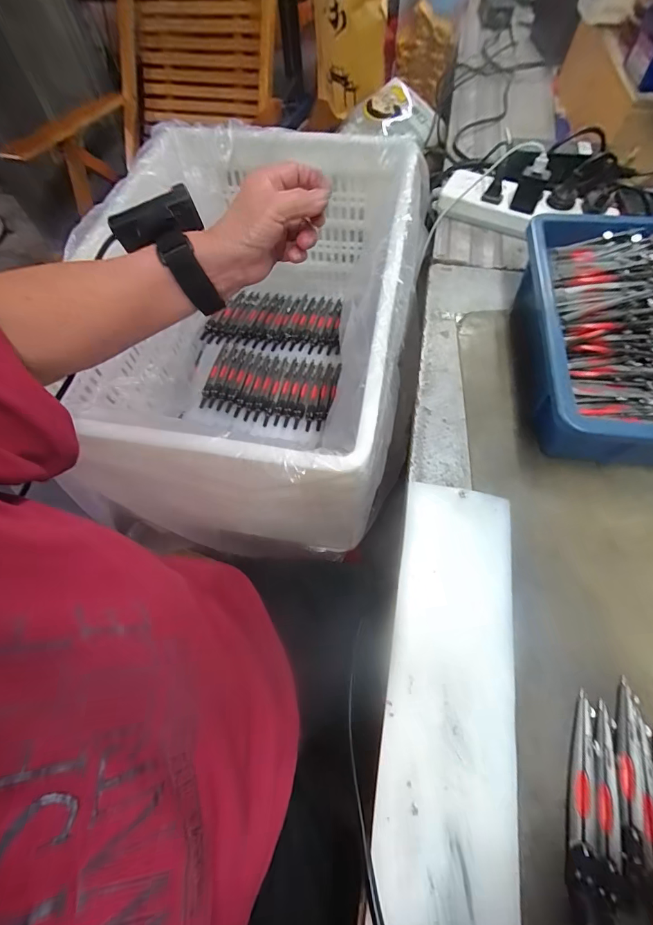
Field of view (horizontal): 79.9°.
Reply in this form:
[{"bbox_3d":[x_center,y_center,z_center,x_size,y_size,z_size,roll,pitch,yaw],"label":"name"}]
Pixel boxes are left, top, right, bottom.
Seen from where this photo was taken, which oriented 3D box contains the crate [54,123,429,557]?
[{"bbox_3d":[-0.092,-0.167,0.514,0.363,0.250,0.496,10,65,8],"label":"crate"}]

